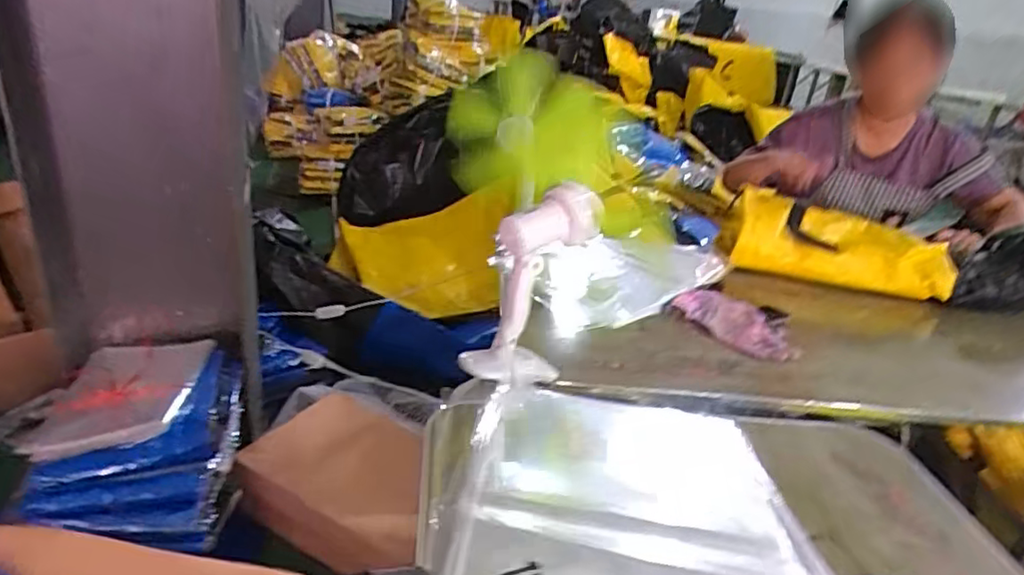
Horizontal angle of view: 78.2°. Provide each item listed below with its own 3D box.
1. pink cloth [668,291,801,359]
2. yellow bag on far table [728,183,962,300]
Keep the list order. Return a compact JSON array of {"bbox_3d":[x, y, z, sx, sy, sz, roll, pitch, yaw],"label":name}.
[{"bbox_3d":[0.366,0.055,1.027,0.102,0.034,0.213,-12,31,-35],"label":"pink cloth"},{"bbox_3d":[0.649,-0.070,1.233,0.396,0.141,0.175,12,26,11],"label":"yellow bag on far table"}]

